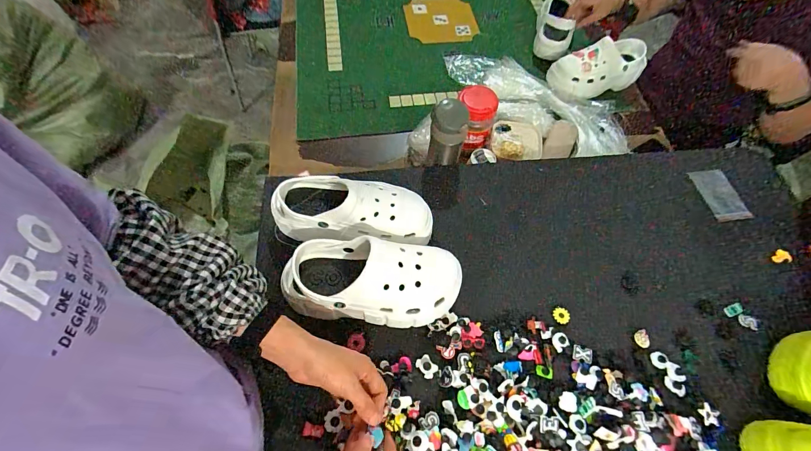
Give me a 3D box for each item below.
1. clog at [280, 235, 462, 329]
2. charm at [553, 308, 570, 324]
[{"bbox_3d":[-0.043,0.082,0.487,0.236,0.107,0.099,4,61,0],"label":"clog"},{"bbox_3d":[0.241,0.137,0.524,0.021,0.004,0.023,1,61,-1],"label":"charm"}]

